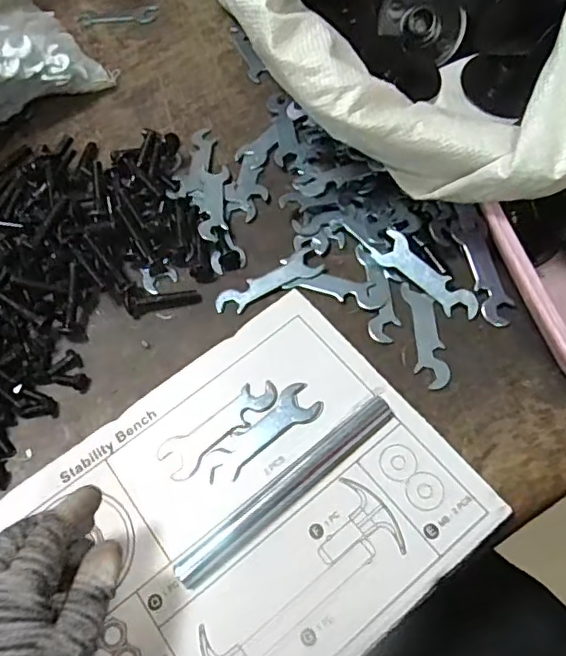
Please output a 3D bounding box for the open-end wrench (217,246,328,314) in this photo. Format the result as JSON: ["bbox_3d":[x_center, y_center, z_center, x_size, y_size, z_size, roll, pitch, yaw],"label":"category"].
[{"bbox_3d":[-0.012,-0.038,0.471,0.090,0.008,0.028,-24,64,-8],"label":"open-end wrench"}]

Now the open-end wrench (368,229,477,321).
[{"bbox_3d":[0.113,-0.040,0.455,0.092,0.005,0.027,42,95,16],"label":"open-end wrench"}]

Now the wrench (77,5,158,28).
[{"bbox_3d":[-0.189,-0.355,0.657,0.090,0.004,0.031,-2,61,3],"label":"wrench"}]

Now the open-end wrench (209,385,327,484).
[{"bbox_3d":[-0.014,0.072,0.402,0.089,0.004,0.029,-35,66,-13],"label":"open-end wrench"}]

